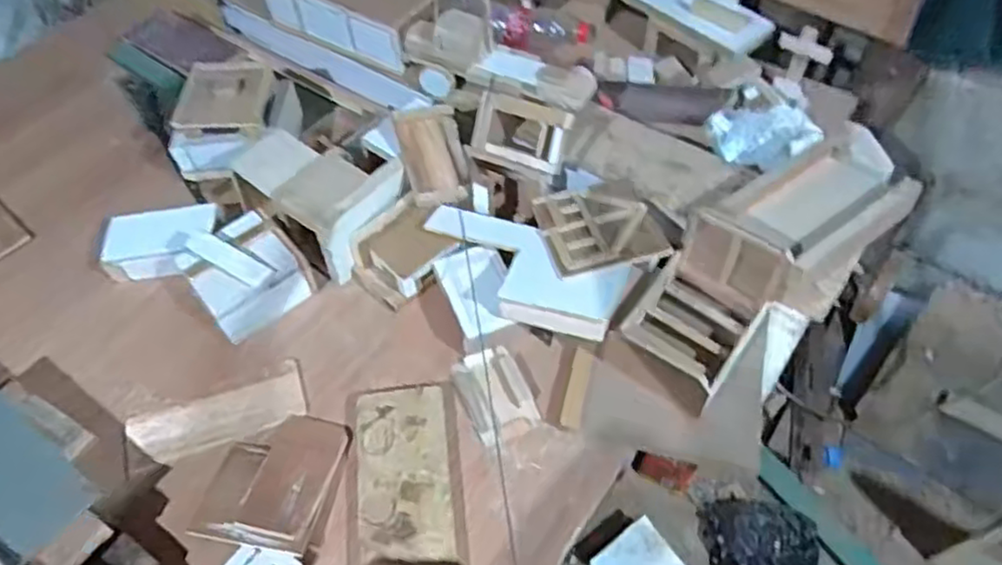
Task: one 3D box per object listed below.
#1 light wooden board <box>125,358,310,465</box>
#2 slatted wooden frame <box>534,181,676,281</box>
[{"bbox_3d":[-0.311,0.149,0.765,0.184,0.010,0.072,-21,57,-13],"label":"light wooden board"},{"bbox_3d":[0.115,-0.068,0.816,0.136,0.016,0.154,-10,41,-2],"label":"slatted wooden frame"}]

